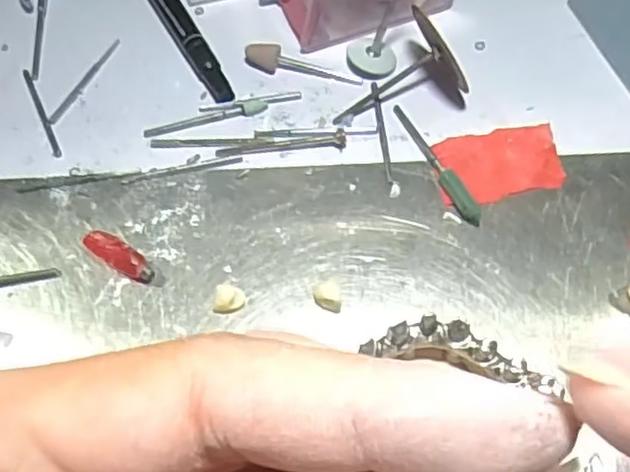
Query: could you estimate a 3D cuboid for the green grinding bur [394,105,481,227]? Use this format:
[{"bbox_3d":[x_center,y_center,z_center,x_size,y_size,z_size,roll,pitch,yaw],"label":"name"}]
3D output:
[{"bbox_3d":[0.041,-0.026,0.230,0.006,0.006,0.054,-26,66,-9],"label":"green grinding bur"}]

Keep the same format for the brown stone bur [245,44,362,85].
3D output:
[{"bbox_3d":[-0.004,-0.065,0.253,0.044,0.008,0.008,10,65,8],"label":"brown stone bur"}]

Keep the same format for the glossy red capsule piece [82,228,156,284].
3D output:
[{"bbox_3d":[-0.064,0.007,0.218,0.027,0.005,0.008,31,70,16],"label":"glossy red capsule piece"}]

